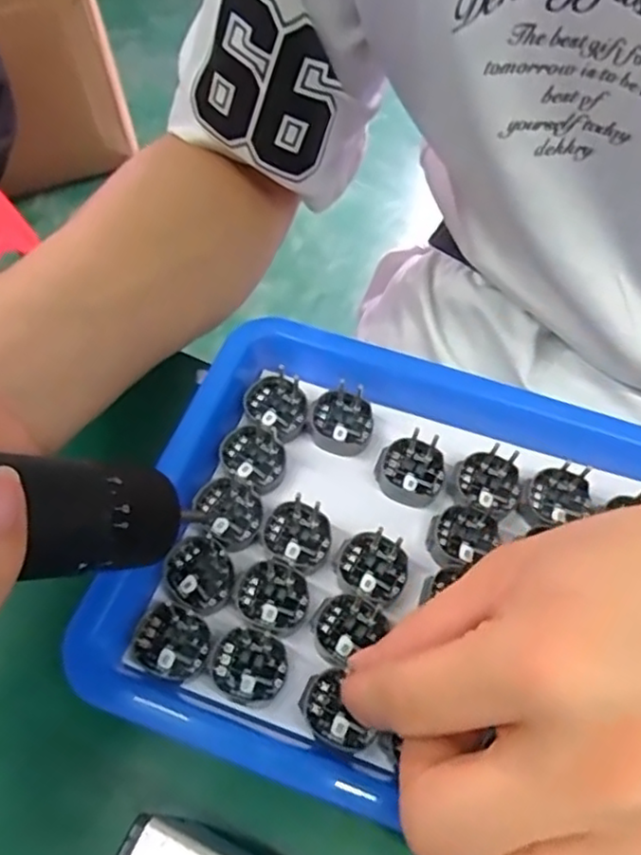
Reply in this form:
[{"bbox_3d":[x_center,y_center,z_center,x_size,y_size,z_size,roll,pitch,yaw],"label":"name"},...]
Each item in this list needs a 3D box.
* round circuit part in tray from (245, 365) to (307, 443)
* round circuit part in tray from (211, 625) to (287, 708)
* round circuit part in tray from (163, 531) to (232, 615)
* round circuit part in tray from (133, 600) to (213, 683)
[{"bbox_3d":[-0.020,-0.011,0.290,0.025,0.007,0.029,-15,63,-9],"label":"round circuit part in tray"},{"bbox_3d":[-0.025,0.085,0.237,0.026,0.004,0.025,0,61,-1],"label":"round circuit part in tray"},{"bbox_3d":[-0.047,0.055,0.252,0.025,0.007,0.028,-21,64,-12],"label":"round circuit part in tray"},{"bbox_3d":[-0.054,0.078,0.240,0.027,0.004,0.025,0,61,-1],"label":"round circuit part in tray"}]

